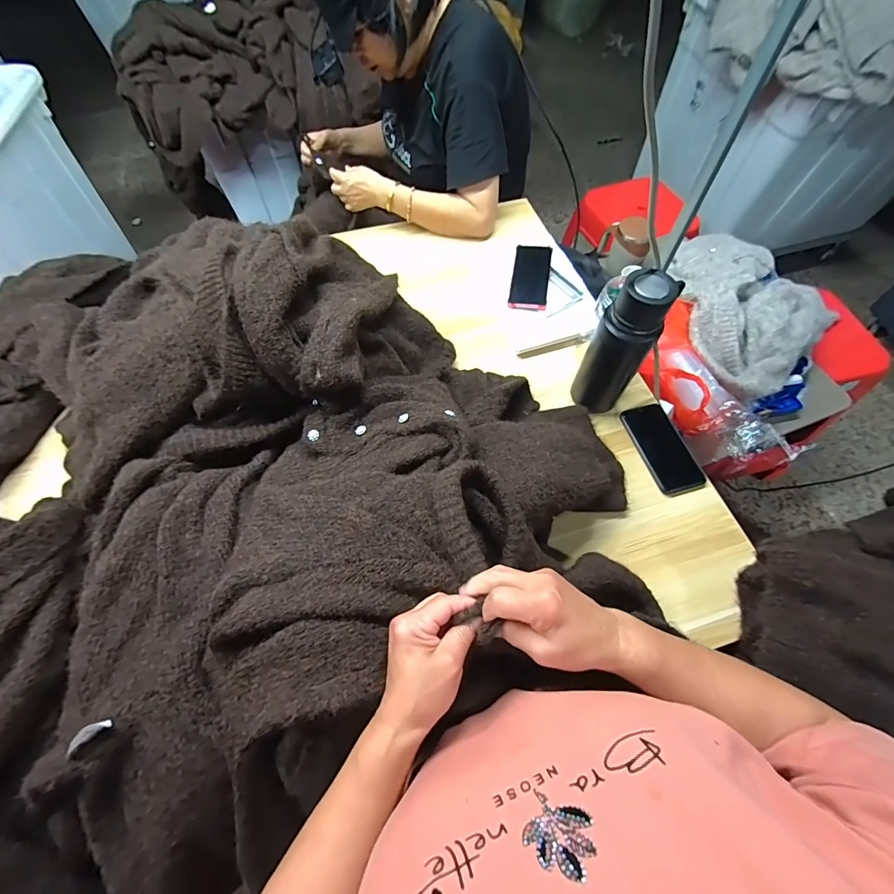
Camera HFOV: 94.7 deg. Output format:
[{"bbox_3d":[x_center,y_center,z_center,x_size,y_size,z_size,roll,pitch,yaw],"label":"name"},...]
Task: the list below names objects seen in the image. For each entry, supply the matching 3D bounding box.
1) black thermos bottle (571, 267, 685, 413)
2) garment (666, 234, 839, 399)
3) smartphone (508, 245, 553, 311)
[{"bbox_3d":[0.260,-0.148,0.631,0.081,0.237,0.067,22,65,12],"label":"black thermos bottle"},{"bbox_3d":[0.642,-0.336,0.905,0.402,0.100,0.380,-37,68,-17],"label":"garment"},{"bbox_3d":[0.176,-0.358,0.861,0.077,0.007,0.174,11,71,-1],"label":"smartphone"}]

